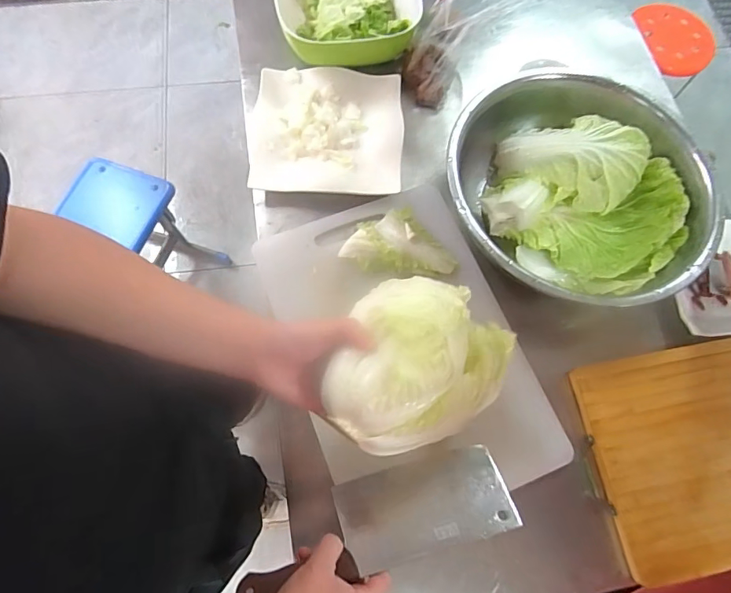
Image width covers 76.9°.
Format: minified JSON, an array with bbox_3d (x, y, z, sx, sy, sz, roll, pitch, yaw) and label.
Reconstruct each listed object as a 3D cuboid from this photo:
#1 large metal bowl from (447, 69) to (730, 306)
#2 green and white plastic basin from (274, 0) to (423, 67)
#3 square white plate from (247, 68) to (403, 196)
[{"bbox_3d":[0.307,-0.153,0.703,0.364,0.111,0.372,1,71,-2],"label":"large metal bowl"},{"bbox_3d":[-0.030,-0.519,0.846,0.259,0.103,0.243,1,71,-2],"label":"green and white plastic basin"},{"bbox_3d":[-0.064,-0.279,0.774,0.247,0.023,0.243,3,71,-2],"label":"square white plate"}]

